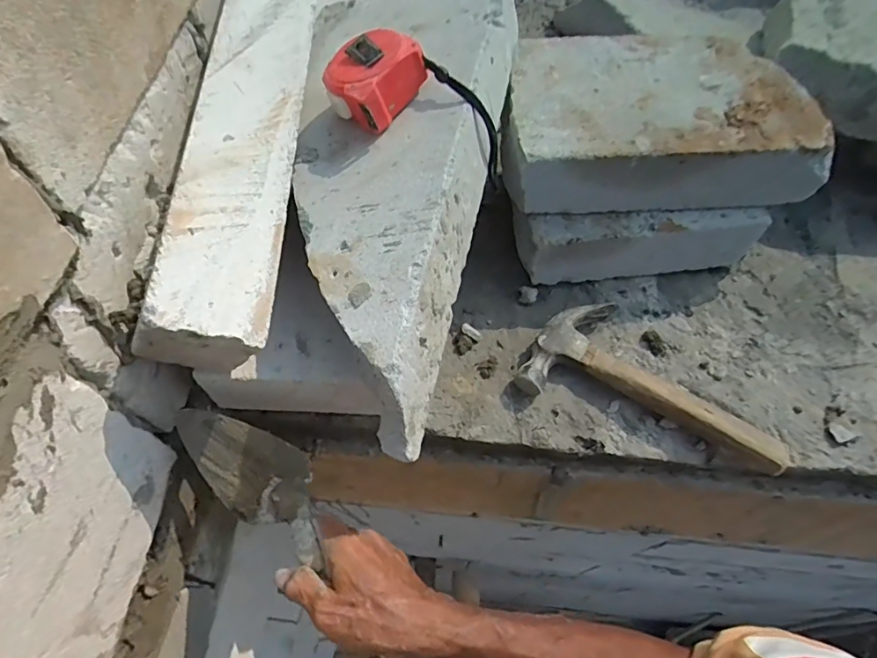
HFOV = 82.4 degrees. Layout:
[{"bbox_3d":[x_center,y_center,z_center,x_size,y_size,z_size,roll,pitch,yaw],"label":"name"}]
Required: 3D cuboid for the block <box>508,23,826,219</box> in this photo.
[{"bbox_3d":[0.218,-0.225,0.536,0.311,0.071,0.209,-6,59,-4],"label":"block"}]

